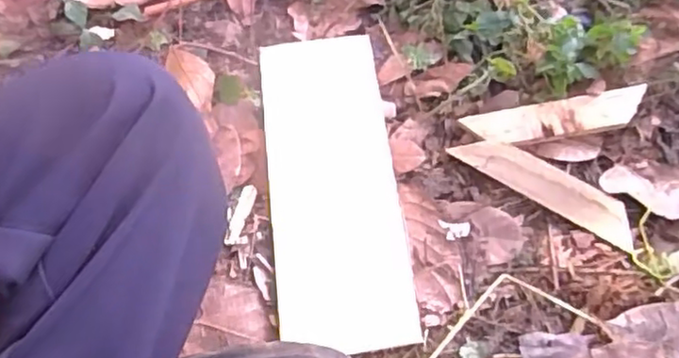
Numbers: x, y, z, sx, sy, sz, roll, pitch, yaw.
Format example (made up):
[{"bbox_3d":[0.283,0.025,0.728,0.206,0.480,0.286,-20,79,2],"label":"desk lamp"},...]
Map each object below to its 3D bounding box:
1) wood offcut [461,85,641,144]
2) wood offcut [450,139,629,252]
[{"bbox_3d":[0.191,-0.053,0.584,0.153,0.011,0.034,-10,75,8],"label":"wood offcut"},{"bbox_3d":[0.172,0.002,0.550,0.160,0.015,0.032,32,66,20],"label":"wood offcut"}]

